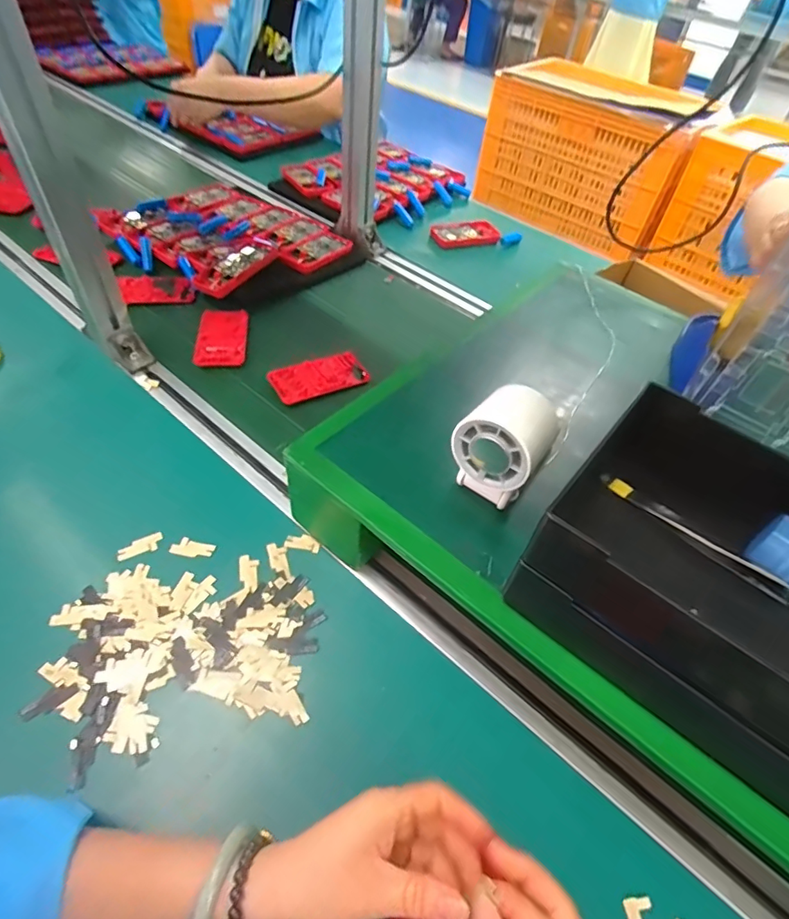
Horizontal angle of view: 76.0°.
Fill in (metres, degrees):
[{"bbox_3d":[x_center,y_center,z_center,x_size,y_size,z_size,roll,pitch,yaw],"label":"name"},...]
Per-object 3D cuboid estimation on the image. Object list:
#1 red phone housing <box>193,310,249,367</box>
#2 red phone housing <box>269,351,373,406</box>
[{"bbox_3d":[-0.236,-0.167,0.690,0.065,0.013,0.118,-3,50,-9],"label":"red phone housing"},{"bbox_3d":[-0.099,-0.109,0.659,0.125,0.011,0.061,-19,63,-23],"label":"red phone housing"}]

